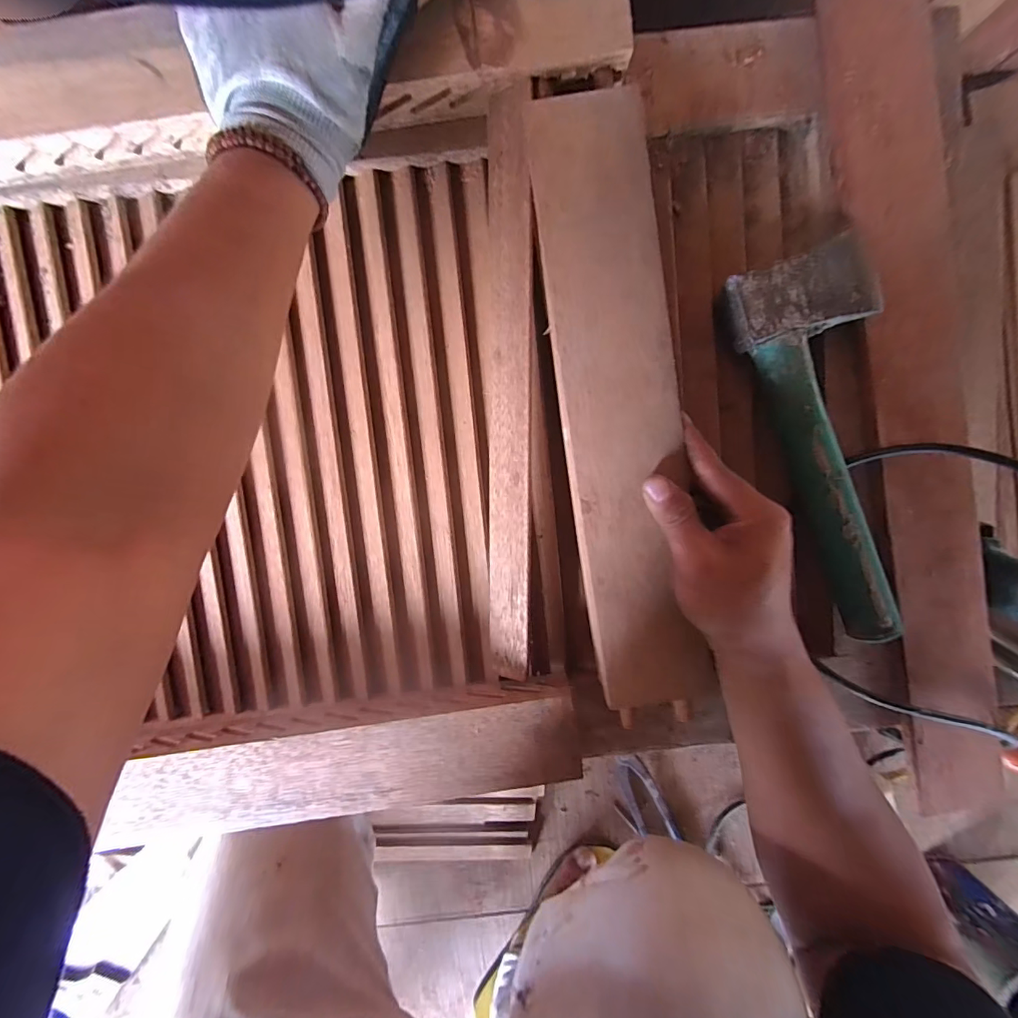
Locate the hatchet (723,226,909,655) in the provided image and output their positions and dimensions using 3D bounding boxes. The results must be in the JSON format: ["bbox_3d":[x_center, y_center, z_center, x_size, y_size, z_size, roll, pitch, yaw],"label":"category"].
[{"bbox_3d":[0.232,-0.046,0.308,0.089,0.033,0.254,-23,94,4],"label":"hatchet"}]

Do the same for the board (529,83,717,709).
[{"bbox_3d":[0.071,-0.057,0.285,0.073,0.010,0.371,-7,95,2],"label":"board"}]

